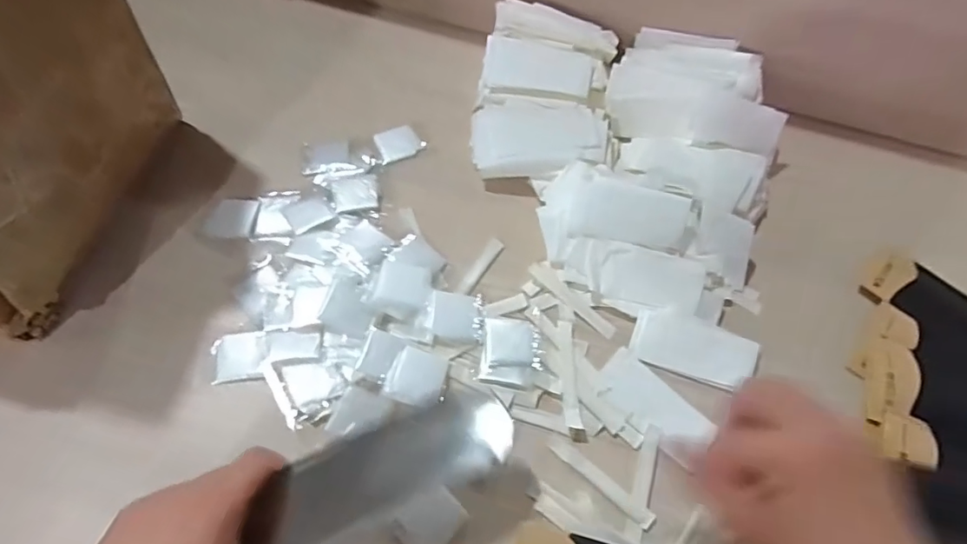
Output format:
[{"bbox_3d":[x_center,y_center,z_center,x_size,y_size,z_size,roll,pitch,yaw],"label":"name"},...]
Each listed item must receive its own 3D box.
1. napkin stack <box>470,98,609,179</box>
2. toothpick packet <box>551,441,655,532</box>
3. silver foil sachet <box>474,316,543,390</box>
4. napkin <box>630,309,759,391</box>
[{"bbox_3d":[0.052,-0.124,0.501,0.130,0.051,0.070,10,62,2],"label":"napkin stack"},{"bbox_3d":[0.086,0.158,0.387,0.088,0.004,0.013,34,66,14],"label":"toothpick packet"},{"bbox_3d":[0.023,0.065,0.427,0.049,0.005,0.057,8,62,1],"label":"silver foil sachet"},{"bbox_3d":[0.177,0.063,0.436,0.101,0.012,0.050,18,63,6],"label":"napkin"}]

